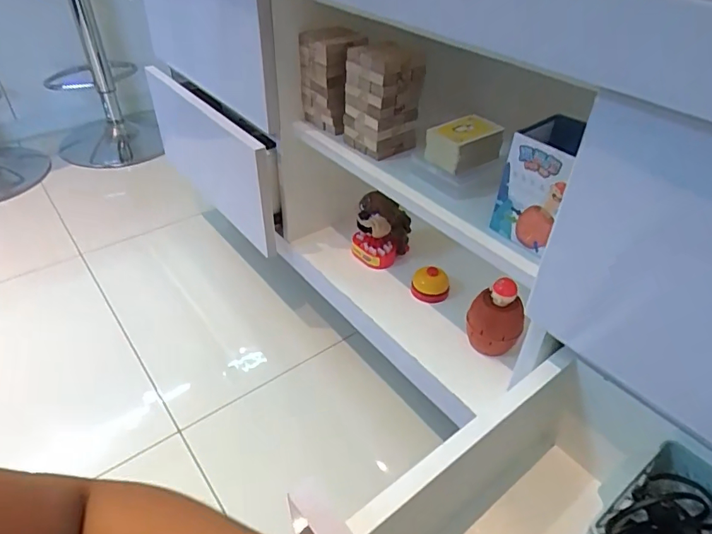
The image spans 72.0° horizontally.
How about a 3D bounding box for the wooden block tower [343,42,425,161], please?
[{"bbox_3d":[0.037,-0.236,0.682,0.078,0.136,0.079,-25,47,-29],"label":"wooden block tower"}]

